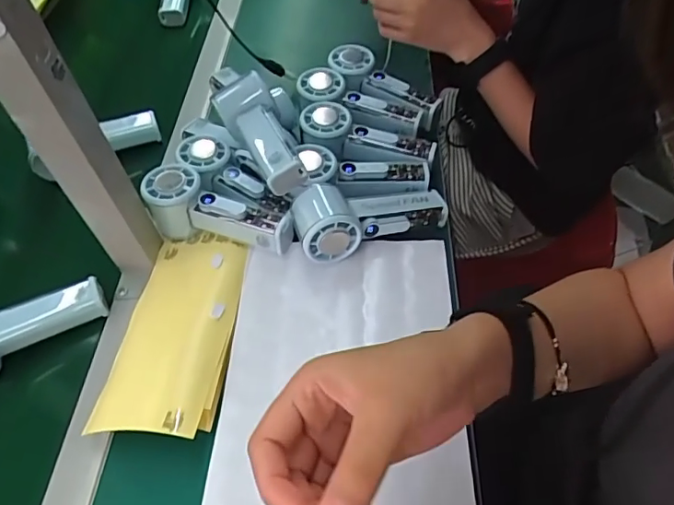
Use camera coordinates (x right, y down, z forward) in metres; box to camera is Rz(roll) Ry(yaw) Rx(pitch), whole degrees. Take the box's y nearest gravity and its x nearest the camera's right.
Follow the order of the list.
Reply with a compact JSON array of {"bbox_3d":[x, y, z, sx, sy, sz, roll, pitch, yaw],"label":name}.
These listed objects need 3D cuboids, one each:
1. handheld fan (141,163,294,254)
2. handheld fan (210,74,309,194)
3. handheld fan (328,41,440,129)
[{"bbox_3d":[-0.119,-0.039,0.528,0.157,0.059,0.055,19,56,4],"label":"handheld fan"},{"bbox_3d":[-0.075,-0.121,0.534,0.063,0.047,0.144,-26,67,-13],"label":"handheld fan"},{"bbox_3d":[0.059,-0.213,0.648,0.152,0.031,0.050,34,62,7],"label":"handheld fan"}]

